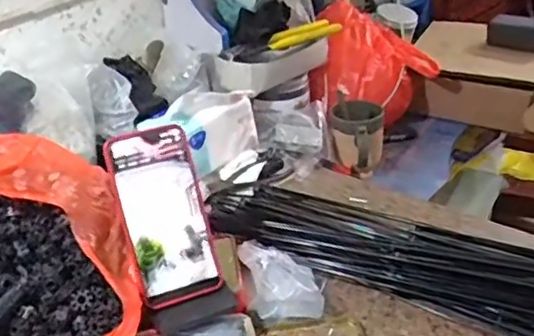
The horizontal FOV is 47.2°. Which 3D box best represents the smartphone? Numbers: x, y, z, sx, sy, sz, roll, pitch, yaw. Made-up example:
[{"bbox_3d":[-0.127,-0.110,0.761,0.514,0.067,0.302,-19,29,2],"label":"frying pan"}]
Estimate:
[{"bbox_3d":[-0.097,0.045,0.578,0.078,0.163,0.010,-16,3,-18],"label":"smartphone"}]

